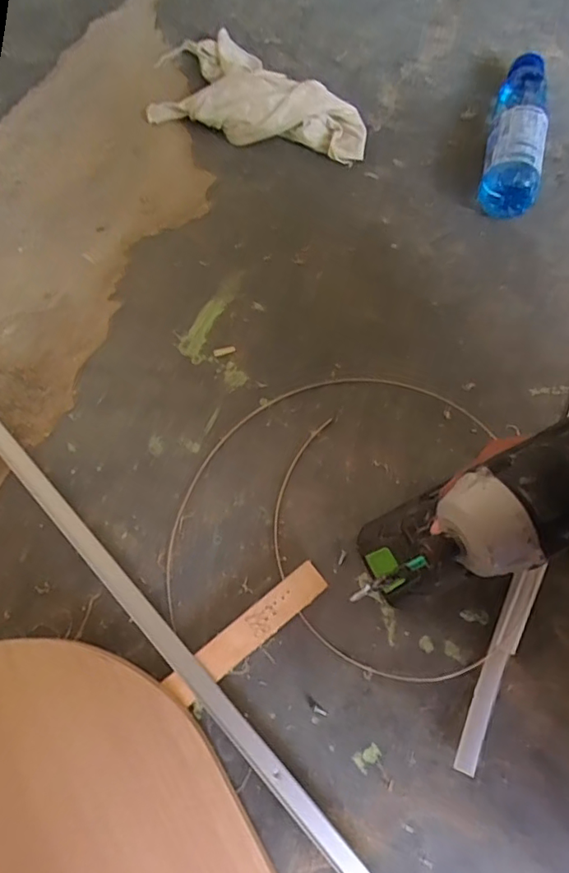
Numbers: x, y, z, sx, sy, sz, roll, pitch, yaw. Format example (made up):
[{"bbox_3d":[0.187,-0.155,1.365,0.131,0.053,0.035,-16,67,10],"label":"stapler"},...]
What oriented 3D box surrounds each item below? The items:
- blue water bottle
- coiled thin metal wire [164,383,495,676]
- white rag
[{"bbox_3d":[0.267,-0.351,0.618,0.061,0.058,0.208,14,72,3],"label":"blue water bottle"},{"bbox_3d":[0.052,0.066,0.507,0.291,0.006,0.273,12,72,2],"label":"coiled thin metal wire"},{"bbox_3d":[-0.029,-0.406,0.633,0.275,0.046,0.133,19,72,4],"label":"white rag"}]

